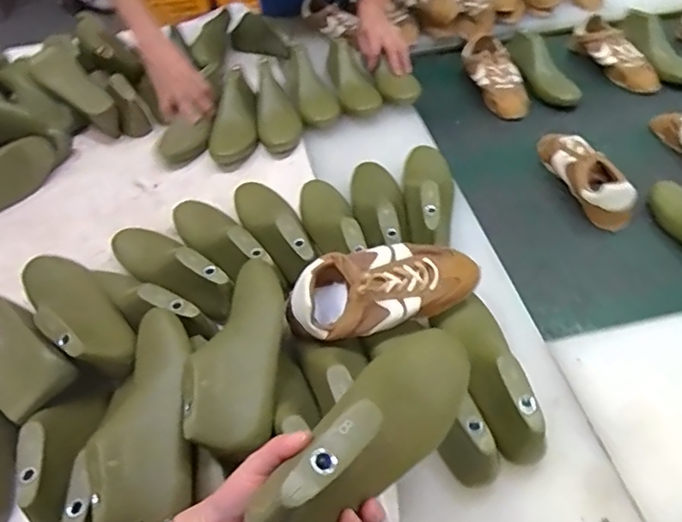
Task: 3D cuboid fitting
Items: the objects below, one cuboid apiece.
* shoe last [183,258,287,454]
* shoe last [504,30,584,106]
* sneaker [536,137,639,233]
[{"bbox_3d":[-0.111,0.101,0.624,0.081,0.096,0.237,0,49,5],"label":"shoe last"},{"bbox_3d":[0.432,-0.418,1.191,0.079,0.075,0.239,-25,70,-16],"label":"shoe last"},{"bbox_3d":[0.423,-0.162,0.947,0.089,0.076,0.239,-10,49,-4],"label":"sneaker"}]

